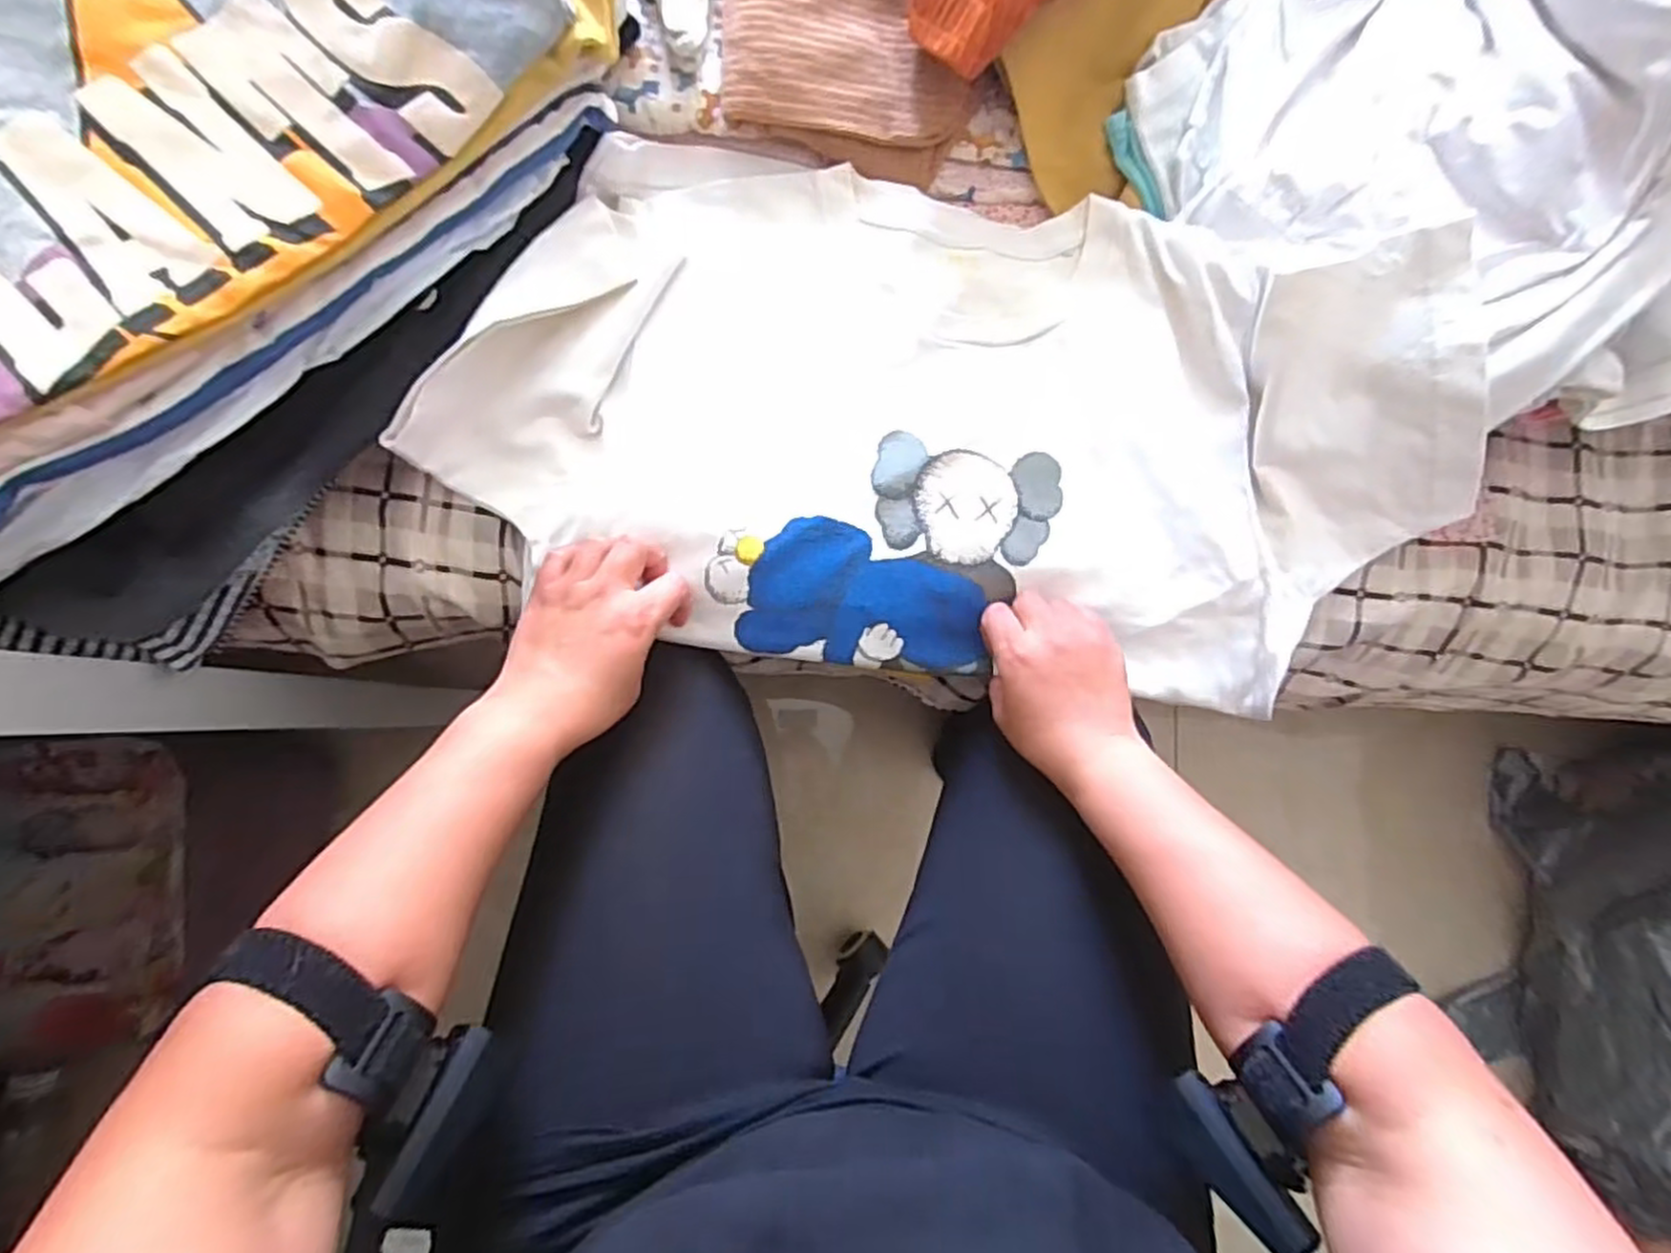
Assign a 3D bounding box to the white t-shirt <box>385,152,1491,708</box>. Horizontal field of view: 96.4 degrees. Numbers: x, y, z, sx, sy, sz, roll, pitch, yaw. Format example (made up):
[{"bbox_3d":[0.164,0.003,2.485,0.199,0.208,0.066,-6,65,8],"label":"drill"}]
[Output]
[{"bbox_3d":[0.071,-0.124,0.452,0.590,0.102,0.294,5,83,-2],"label":"white t-shirt"}]

